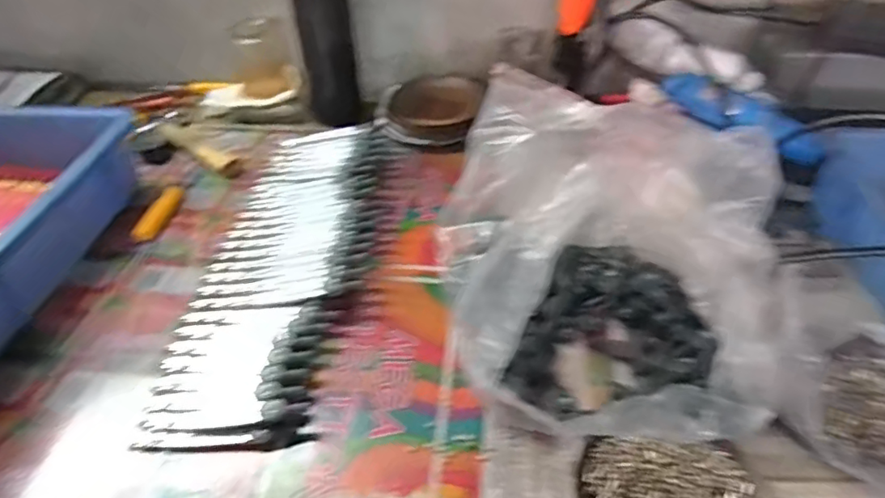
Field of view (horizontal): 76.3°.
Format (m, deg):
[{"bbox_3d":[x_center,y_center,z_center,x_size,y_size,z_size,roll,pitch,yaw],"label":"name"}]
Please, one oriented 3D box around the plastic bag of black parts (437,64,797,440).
[{"bbox_3d":[0.114,0.001,0.427,0.264,0.111,0.281,17,45,20],"label":"plastic bag of black parts"}]

